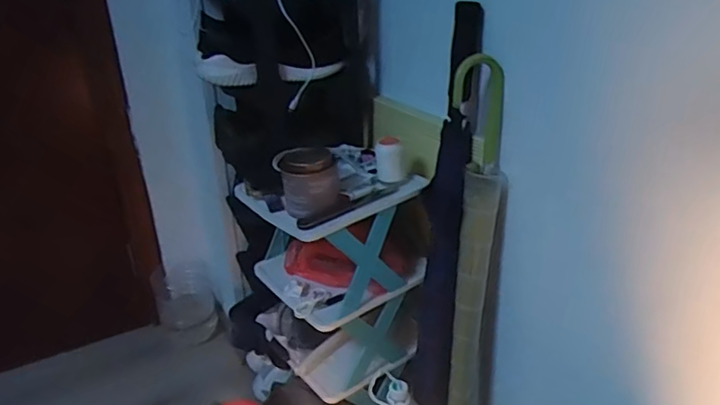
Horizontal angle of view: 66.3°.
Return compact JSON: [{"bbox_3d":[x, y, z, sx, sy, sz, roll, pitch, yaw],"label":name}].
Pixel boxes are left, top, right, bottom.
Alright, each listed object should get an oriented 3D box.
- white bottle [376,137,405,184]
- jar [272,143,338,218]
[{"bbox_3d":[0.049,-0.068,0.900,0.045,0.077,0.036,-1,26,3],"label":"white bottle"},{"bbox_3d":[-0.078,-0.037,0.849,0.074,0.094,0.074,-19,31,-31],"label":"jar"}]

